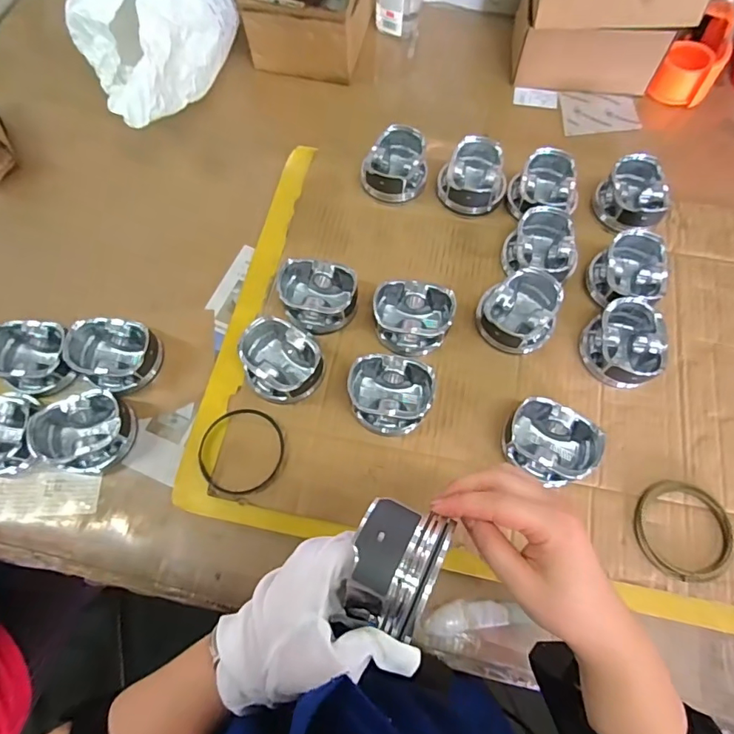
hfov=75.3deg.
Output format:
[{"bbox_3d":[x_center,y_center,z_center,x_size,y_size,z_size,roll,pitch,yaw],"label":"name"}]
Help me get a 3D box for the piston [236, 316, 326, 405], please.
[{"bbox_3d":[-0.092,-0.004,0.507,0.090,0.042,0.075,28,74,10],"label":"piston"}]

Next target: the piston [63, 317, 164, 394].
[{"bbox_3d":[-0.275,-0.014,0.518,0.092,0.042,0.075,19,72,7],"label":"piston"}]

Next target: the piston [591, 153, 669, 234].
[{"bbox_3d":[0.324,-0.209,0.576,0.082,0.048,0.084,35,75,12],"label":"piston"}]

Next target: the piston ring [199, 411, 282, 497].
[{"bbox_3d":[-0.130,0.086,0.493,0.088,0.004,0.088,0,71,1],"label":"piston ring"}]

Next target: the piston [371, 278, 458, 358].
[{"bbox_3d":[0.049,-0.054,0.524,0.084,0.045,0.072,10,71,4],"label":"piston"}]

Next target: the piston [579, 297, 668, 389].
[{"bbox_3d":[0.276,-0.024,0.509,0.079,0.044,0.087,-13,71,-3],"label":"piston"}]

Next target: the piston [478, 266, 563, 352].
[{"bbox_3d":[0.166,-0.063,0.523,0.080,0.048,0.086,0,71,1],"label":"piston"}]

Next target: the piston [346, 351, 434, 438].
[{"bbox_3d":[0.024,0.029,0.492,0.087,0.043,0.077,11,71,5],"label":"piston"}]

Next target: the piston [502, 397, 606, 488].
[{"bbox_3d":[0.179,0.076,0.473,0.089,0.043,0.072,31,74,11],"label":"piston"}]

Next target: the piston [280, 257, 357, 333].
[{"bbox_3d":[-0.054,-0.078,0.538,0.084,0.052,0.074,1,71,1],"label":"piston"}]

